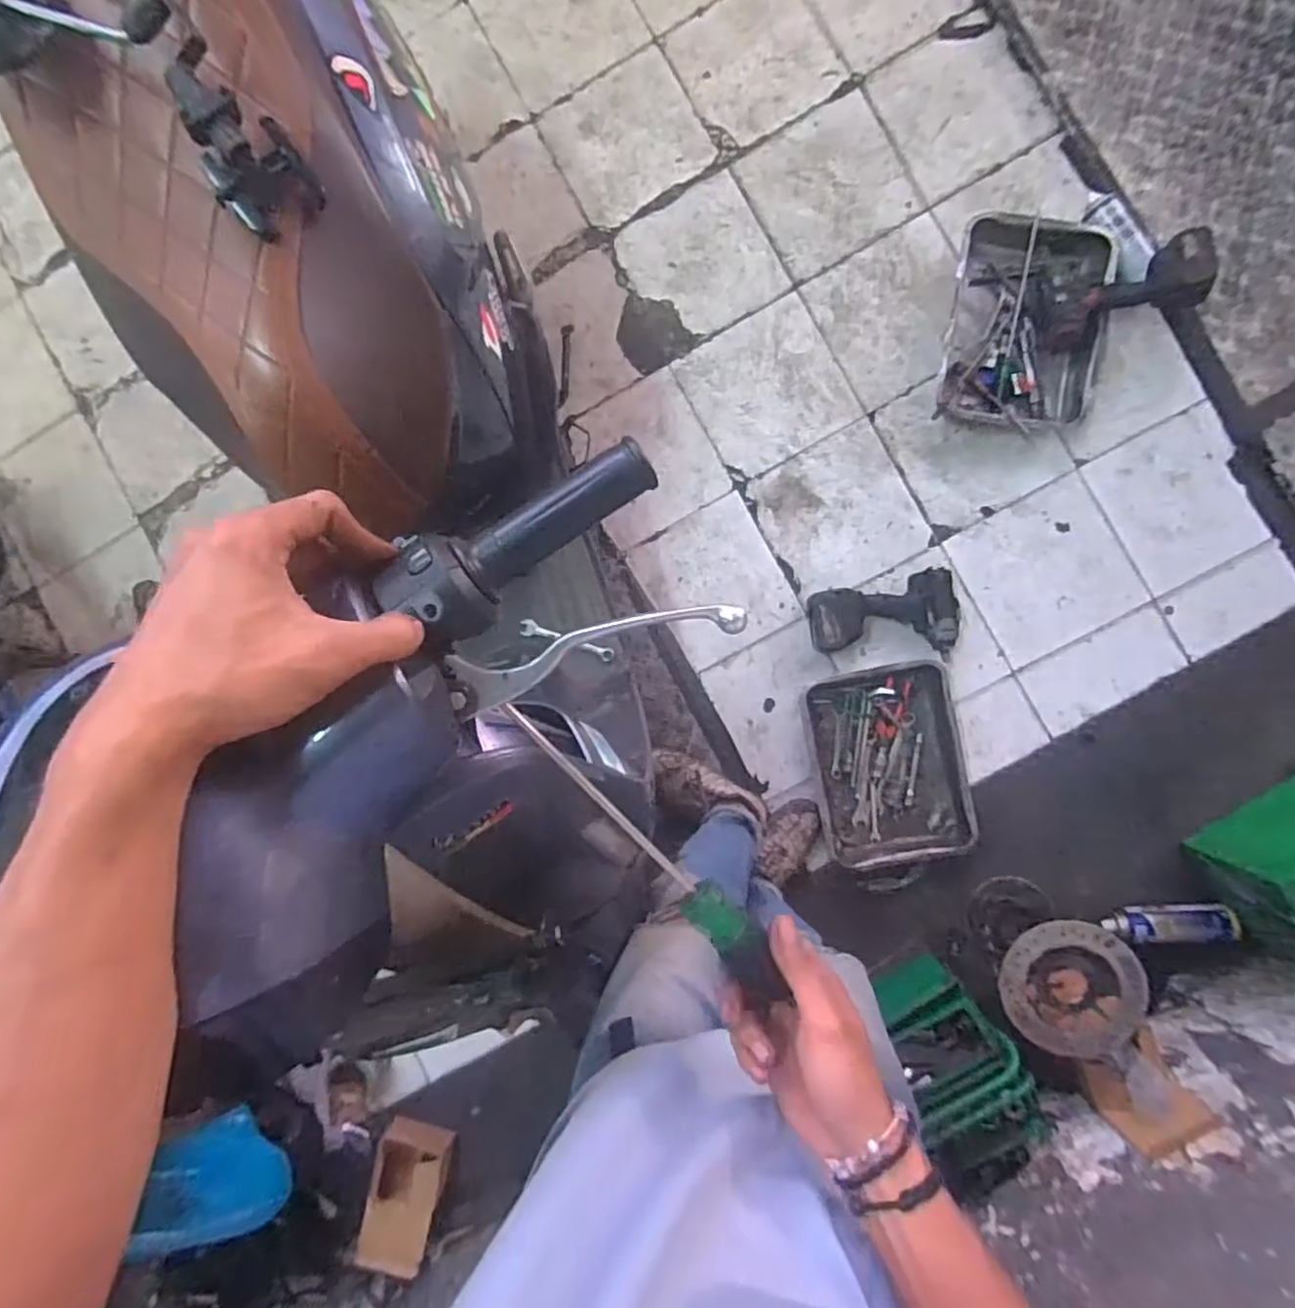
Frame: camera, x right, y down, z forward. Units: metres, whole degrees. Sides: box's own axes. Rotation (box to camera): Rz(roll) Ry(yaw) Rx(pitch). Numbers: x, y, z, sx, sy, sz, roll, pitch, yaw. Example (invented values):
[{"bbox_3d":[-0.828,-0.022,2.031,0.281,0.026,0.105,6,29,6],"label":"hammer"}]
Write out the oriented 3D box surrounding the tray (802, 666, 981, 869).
[{"bbox_3d":[0.483,0.230,1.298,0.291,0.075,0.406,-11,89,5],"label":"tray"}]

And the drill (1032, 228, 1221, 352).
[{"bbox_3d":[0.877,-0.674,1.224,0.275,0.104,0.142,-11,89,25],"label":"drill"}]

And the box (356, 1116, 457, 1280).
[{"bbox_3d":[-0.513,1.140,1.391,0.150,0.046,0.268,12,82,-9],"label":"box"}]

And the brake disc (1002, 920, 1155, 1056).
[{"bbox_3d":[0.692,0.547,1.071,0.207,0.056,0.221,0,90,5],"label":"brake disc"}]

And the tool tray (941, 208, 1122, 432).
[{"bbox_3d":[0.733,-0.647,1.259,0.291,0.083,0.409,6,91,5],"label":"tool tray"}]

